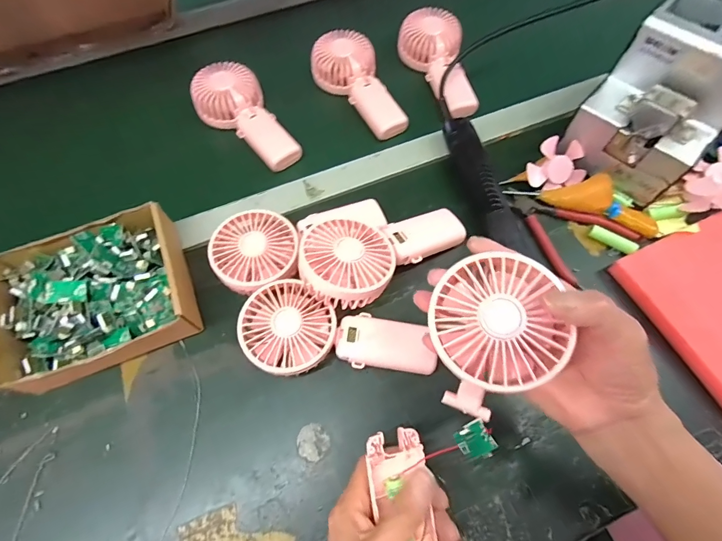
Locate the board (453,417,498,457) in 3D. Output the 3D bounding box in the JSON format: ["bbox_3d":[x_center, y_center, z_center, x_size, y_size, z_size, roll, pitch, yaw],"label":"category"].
[{"bbox_3d":[0.081,0.120,0.268,0.004,0.029,0.023,-9,62,-50],"label":"board"}]

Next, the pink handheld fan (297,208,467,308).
[{"bbox_3d":[0.024,-0.020,0.382,0.187,0.036,0.090,-20,64,-30],"label":"pink handheld fan"}]

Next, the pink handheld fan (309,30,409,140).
[{"bbox_3d":[-0.004,-0.254,0.514,0.086,0.042,0.172,-22,65,-9],"label":"pink handheld fan"}]

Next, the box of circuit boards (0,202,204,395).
[{"bbox_3d":[-0.259,0.026,0.378,0.166,0.060,0.151,-20,65,-8],"label":"box of circuit boards"}]

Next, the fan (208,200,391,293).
[{"bbox_3d":[-0.065,-0.036,0.411,0.181,0.046,0.087,-26,66,-11],"label":"fan"}]

